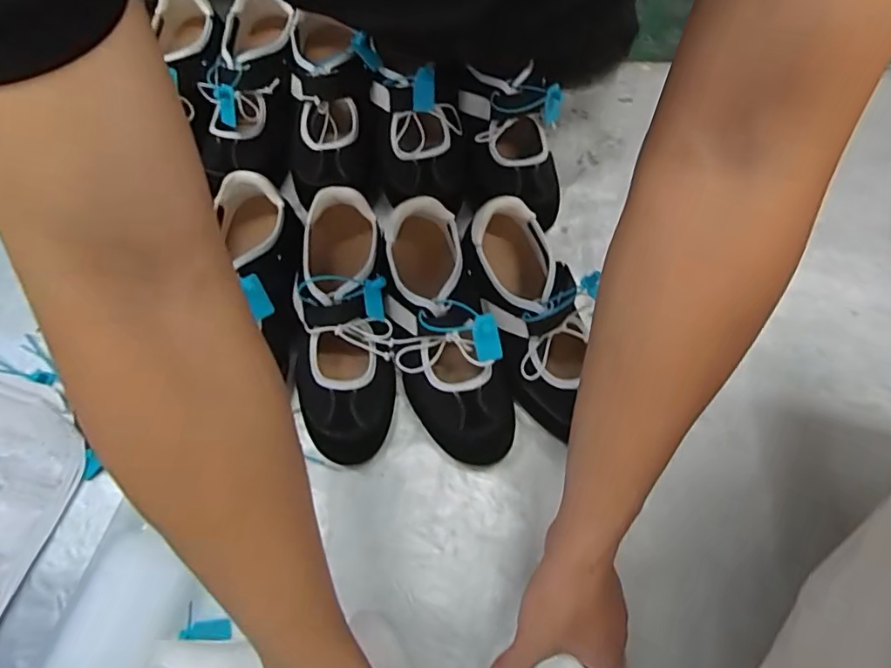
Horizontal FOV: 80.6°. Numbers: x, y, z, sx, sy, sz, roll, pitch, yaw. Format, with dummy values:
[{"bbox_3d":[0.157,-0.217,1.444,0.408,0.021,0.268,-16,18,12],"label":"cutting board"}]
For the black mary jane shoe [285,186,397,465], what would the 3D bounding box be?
[{"bbox_3d":[-0.092,0.000,0.484,0.088,0.109,0.222,-6,69,-2],"label":"black mary jane shoe"}]

